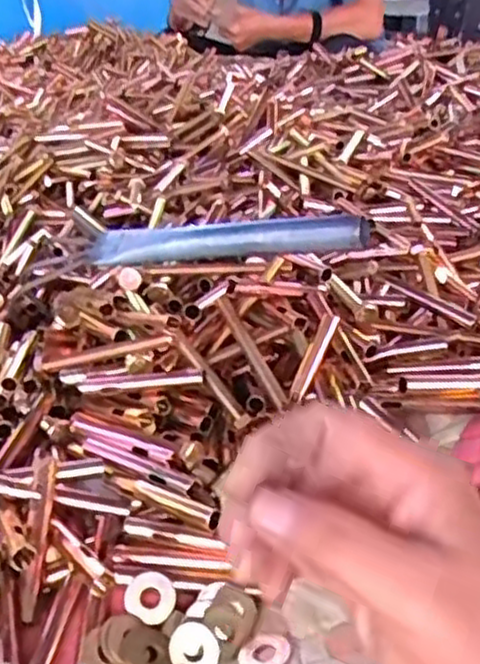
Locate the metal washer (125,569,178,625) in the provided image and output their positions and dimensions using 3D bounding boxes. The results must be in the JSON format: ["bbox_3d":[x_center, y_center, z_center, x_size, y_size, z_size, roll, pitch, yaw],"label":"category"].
[{"bbox_3d":[-0.044,0.132,0.376,0.024,0.004,0.023,2,73,-5],"label":"metal washer"}]

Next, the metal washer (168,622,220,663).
[{"bbox_3d":[-0.022,0.149,0.352,0.023,0.004,0.024,-3,75,13],"label":"metal washer"}]

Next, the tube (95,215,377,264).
[{"bbox_3d":[-0.014,-0.065,0.533,0.213,0.022,0.018,0,29,28],"label":"tube"}]

